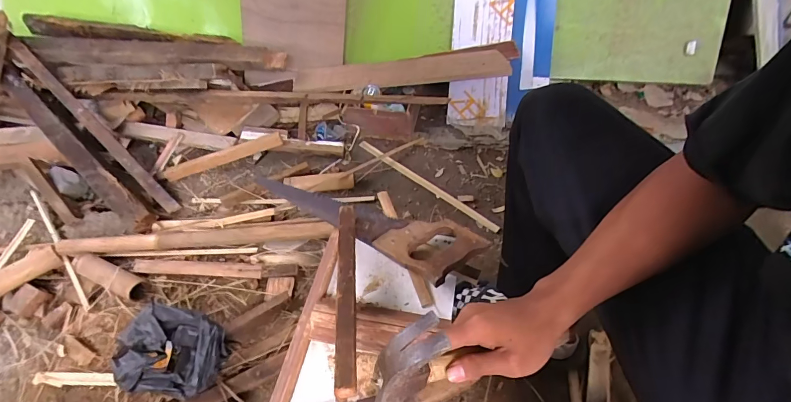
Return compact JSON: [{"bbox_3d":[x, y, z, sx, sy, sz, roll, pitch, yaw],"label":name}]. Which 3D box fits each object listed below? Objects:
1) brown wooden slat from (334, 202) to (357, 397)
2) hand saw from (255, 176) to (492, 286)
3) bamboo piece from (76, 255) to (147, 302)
[{"bbox_3d":[-0.062,0.109,0.487,0.023,0.020,0.252,-5,52,-1],"label":"brown wooden slat"},{"bbox_3d":[-0.047,0.019,0.606,0.367,0.054,0.093,28,58,22],"label":"hand saw"},{"bbox_3d":[-0.652,0.169,0.883,0.190,0.043,0.053,19,55,16],"label":"bamboo piece"}]

